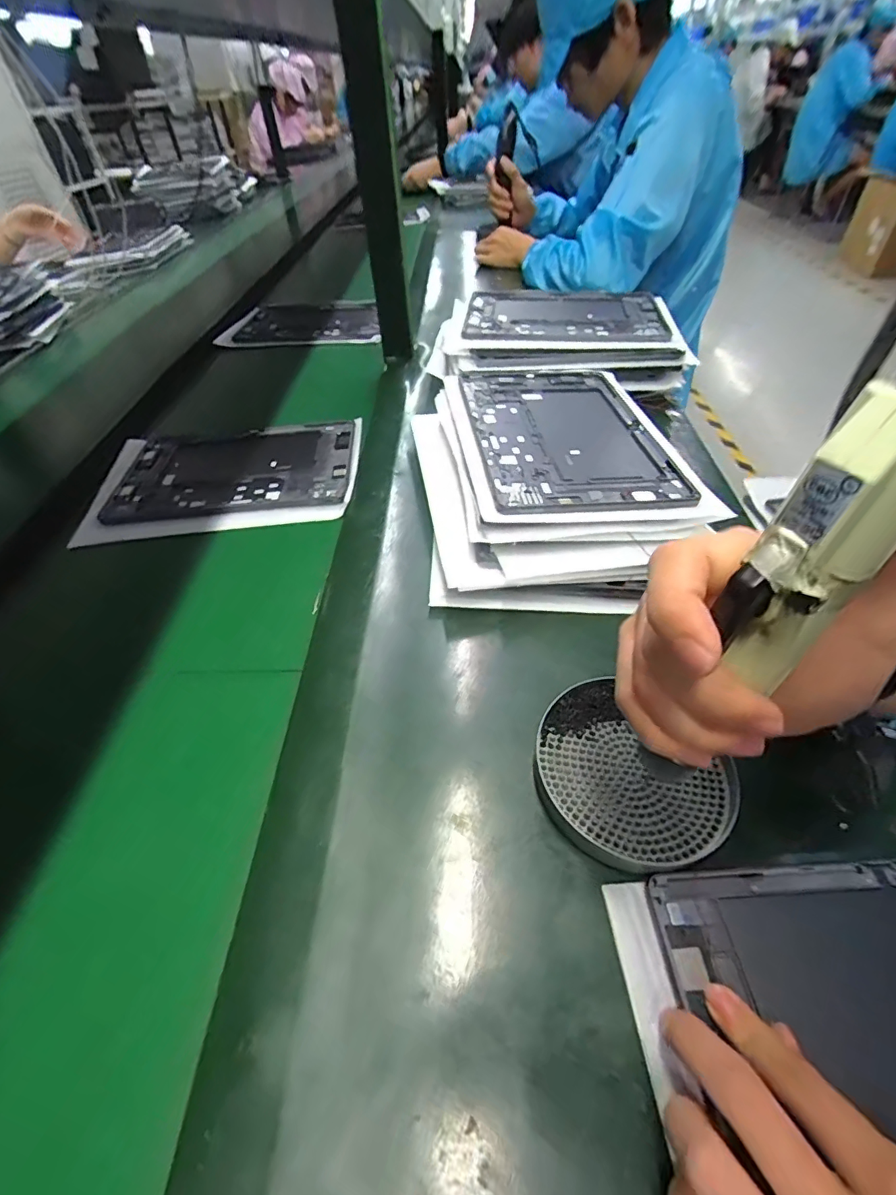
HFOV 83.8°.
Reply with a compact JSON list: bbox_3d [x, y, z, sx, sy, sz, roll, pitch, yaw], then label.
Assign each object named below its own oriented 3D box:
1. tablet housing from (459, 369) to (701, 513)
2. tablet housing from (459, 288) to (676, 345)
[{"bbox_3d":[0.109,-0.165,0.491,0.166,0.013,0.264,-5,47,-4],"label":"tablet housing"},{"bbox_3d":[0.152,-0.376,0.665,0.249,0.008,0.171,4,50,5],"label":"tablet housing"}]

